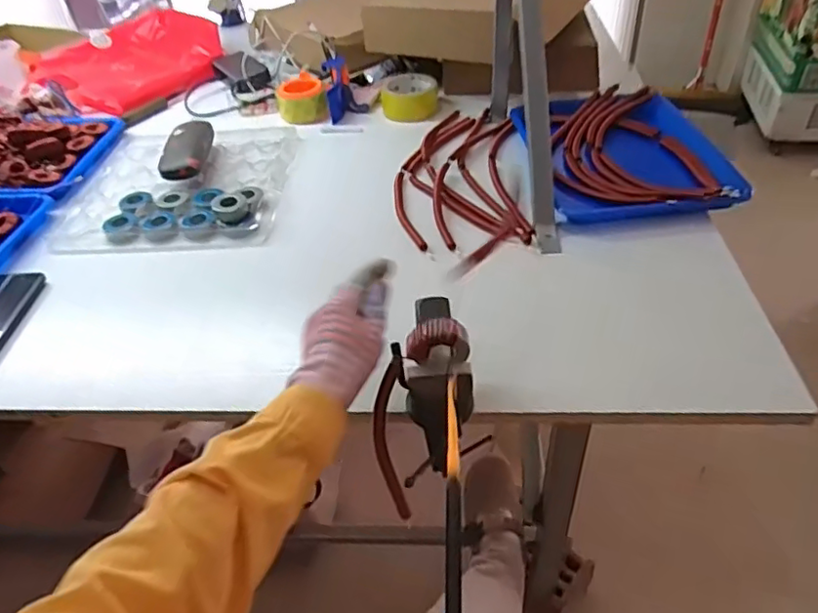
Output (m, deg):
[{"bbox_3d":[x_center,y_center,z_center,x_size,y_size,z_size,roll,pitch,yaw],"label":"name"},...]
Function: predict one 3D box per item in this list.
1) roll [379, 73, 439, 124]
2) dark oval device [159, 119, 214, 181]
[{"bbox_3d":[0.002,-0.363,1.049,0.096,0.048,0.101,-3,42,3],"label":"roll"},{"bbox_3d":[-0.338,-0.237,0.929,0.059,0.043,0.145,-6,42,-1],"label":"dark oval device"}]

